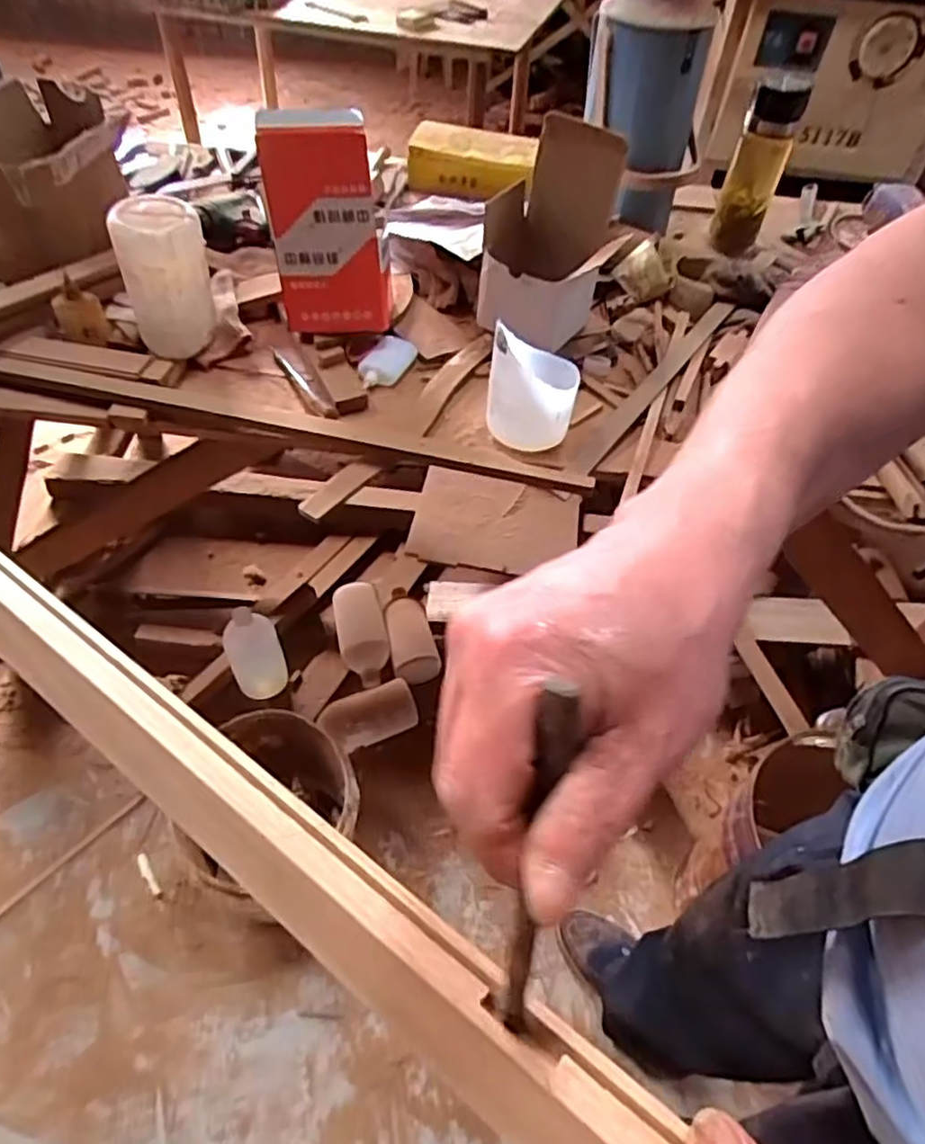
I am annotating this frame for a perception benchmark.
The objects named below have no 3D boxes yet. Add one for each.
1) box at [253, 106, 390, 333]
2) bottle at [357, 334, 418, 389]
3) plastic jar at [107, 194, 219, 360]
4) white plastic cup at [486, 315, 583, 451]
[{"bbox_3d":[-0.150,-0.377,0.784,0.122,0.240,0.039,-5,51,-9],"label":"box"},{"bbox_3d":[-0.093,-0.261,0.863,0.042,0.027,0.104,22,52,13],"label":"bottle"},{"bbox_3d":[-0.323,-0.318,0.774,0.090,0.152,0.075,-15,53,-16],"label":"plastic jar"},{"bbox_3d":[0.080,-0.209,0.780,0.096,0.122,0.084,10,51,4],"label":"white plastic cup"}]

